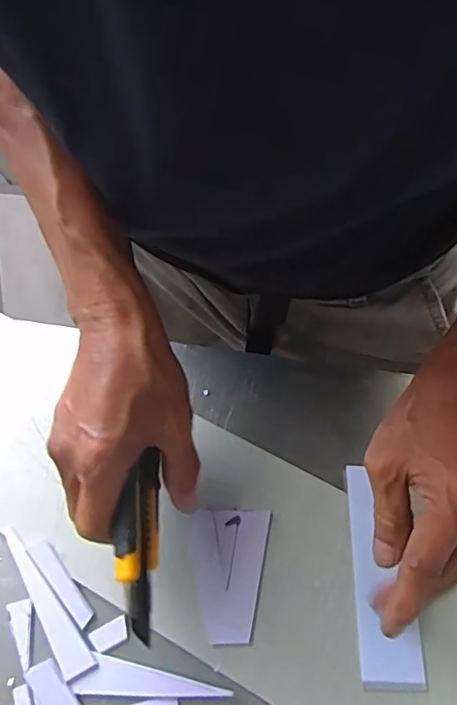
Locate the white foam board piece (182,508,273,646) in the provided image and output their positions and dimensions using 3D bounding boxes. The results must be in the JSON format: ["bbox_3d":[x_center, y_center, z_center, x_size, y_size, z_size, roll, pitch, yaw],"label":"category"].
[{"bbox_3d":[-0.002,0.146,0.346,0.056,0.004,0.080,2,62,1],"label":"white foam board piece"}]

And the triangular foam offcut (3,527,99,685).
[{"bbox_3d":[-0.119,0.160,0.341,0.020,0.004,0.104,-31,66,-15],"label":"triangular foam offcut"}]

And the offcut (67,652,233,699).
[{"bbox_3d":[-0.048,0.203,0.318,0.093,0.004,0.021,9,63,5],"label":"offcut"}]

